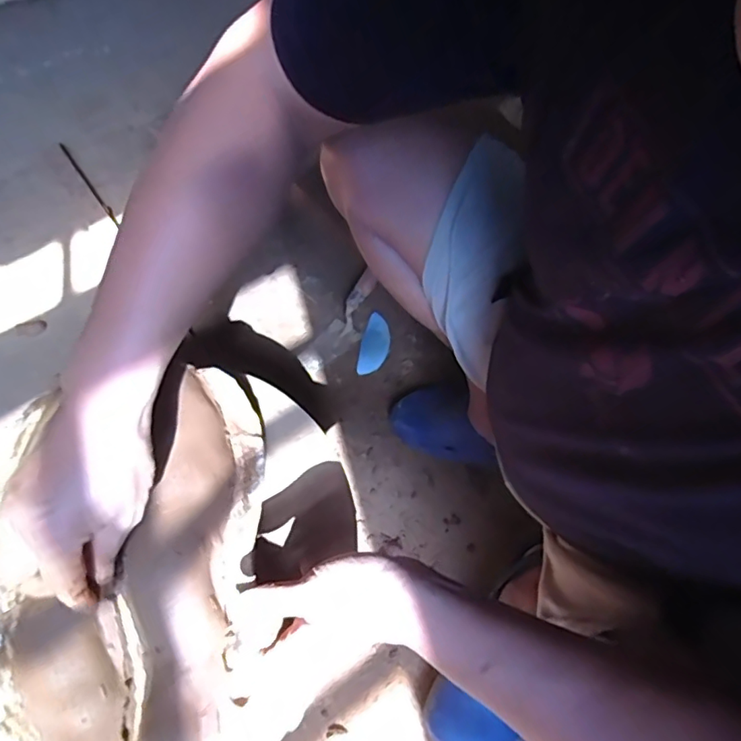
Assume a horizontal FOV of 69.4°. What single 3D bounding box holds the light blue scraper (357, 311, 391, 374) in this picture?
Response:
[{"bbox_3d":[0.010,-0.046,0.941,0.046,0.008,0.114,11,73,7],"label":"light blue scraper"}]

